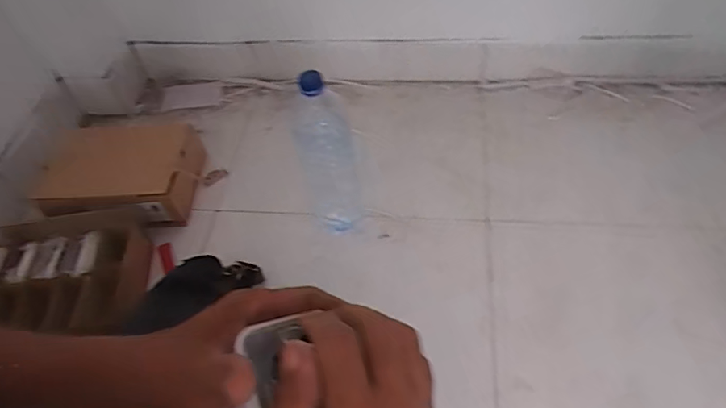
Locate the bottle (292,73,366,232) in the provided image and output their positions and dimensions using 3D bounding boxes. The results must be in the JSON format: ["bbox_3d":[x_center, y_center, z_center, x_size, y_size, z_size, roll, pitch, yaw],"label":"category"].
[{"bbox_3d":[-0.052,-0.067,0.746,0.083,0.294,0.074,-16,53,-7],"label":"bottle"}]

